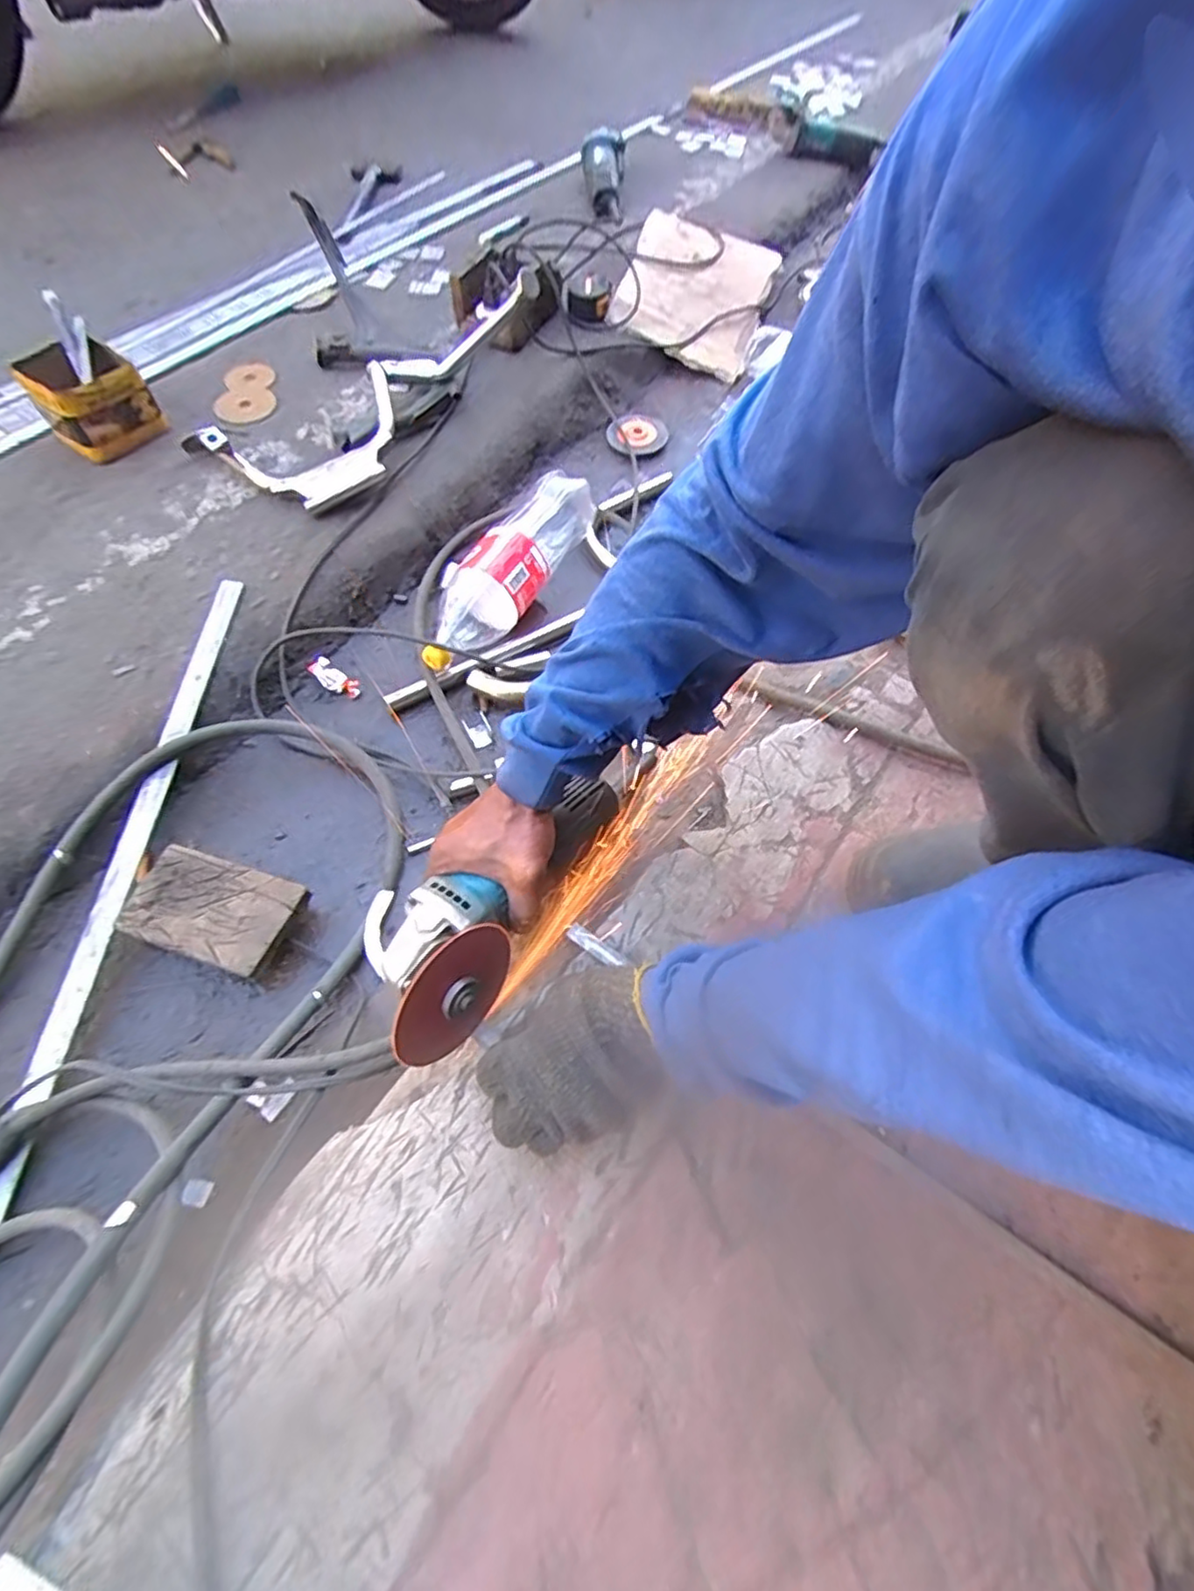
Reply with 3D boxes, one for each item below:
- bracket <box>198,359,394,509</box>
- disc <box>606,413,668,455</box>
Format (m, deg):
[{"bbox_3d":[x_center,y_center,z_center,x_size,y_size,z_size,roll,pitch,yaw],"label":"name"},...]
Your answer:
[{"bbox_3d":[-0.363,-0.464,0.876,0.266,0.055,0.153,-32,67,-18],"label":"bracket"},{"bbox_3d":[0.067,-0.591,1.063,0.092,0.008,0.109,17,62,7],"label":"disc"}]

